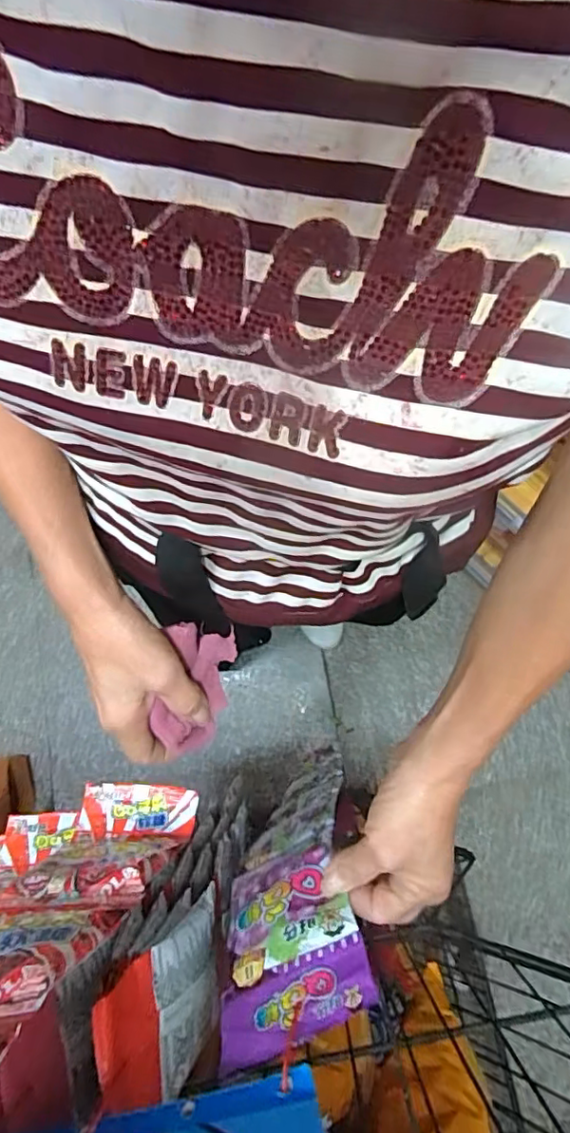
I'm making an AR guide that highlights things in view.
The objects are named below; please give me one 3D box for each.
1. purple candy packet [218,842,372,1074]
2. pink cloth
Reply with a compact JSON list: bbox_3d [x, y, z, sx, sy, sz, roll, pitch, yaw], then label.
[{"bbox_3d":[0.002,0.235,0.364,0.088,0.134,0.012,-24,106,2],"label":"purple candy packet"},{"bbox_3d":[-0.064,0.087,0.411,0.045,0.038,0.089,5,78,2],"label":"pink cloth"}]

